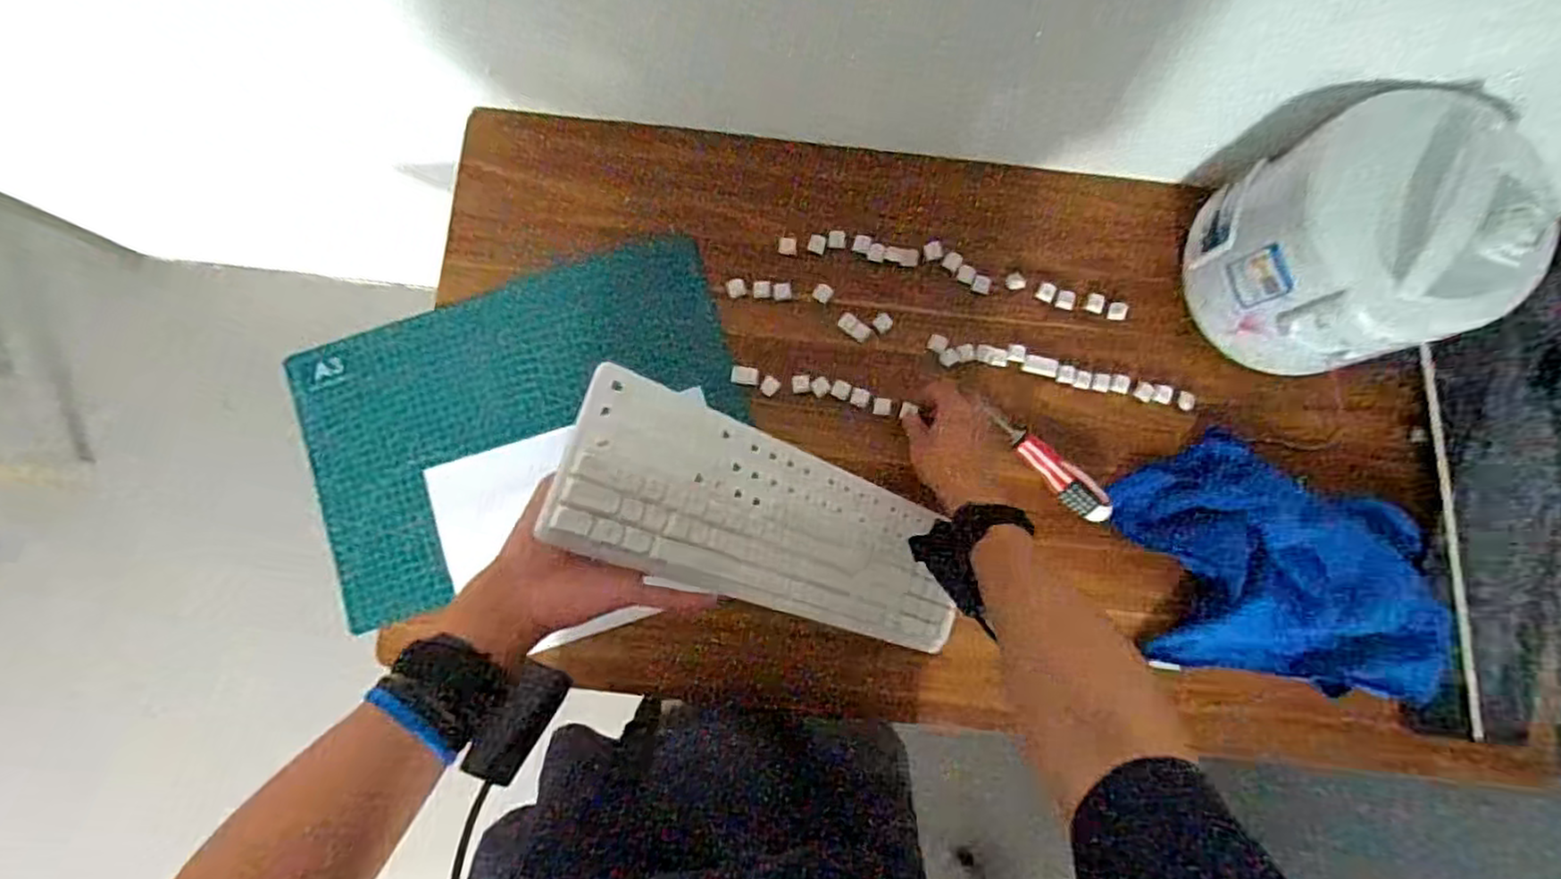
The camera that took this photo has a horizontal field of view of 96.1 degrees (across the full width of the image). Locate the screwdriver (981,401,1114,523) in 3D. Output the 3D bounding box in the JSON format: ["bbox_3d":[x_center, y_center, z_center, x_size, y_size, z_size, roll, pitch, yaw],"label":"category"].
[{"bbox_3d":[0.261,0.012,0.727,0.034,0.031,0.190,-45,81,-4],"label":"screwdriver"}]

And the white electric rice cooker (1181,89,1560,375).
[{"bbox_3d":[0.519,-0.179,0.651,0.190,0.194,0.206,-26,84,-2],"label":"white electric rice cooker"}]

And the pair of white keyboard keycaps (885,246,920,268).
[{"bbox_3d":[0.131,-0.196,0.755,0.038,0.006,0.019,4,84,1],"label":"pair of white keyboard keycaps"}]

